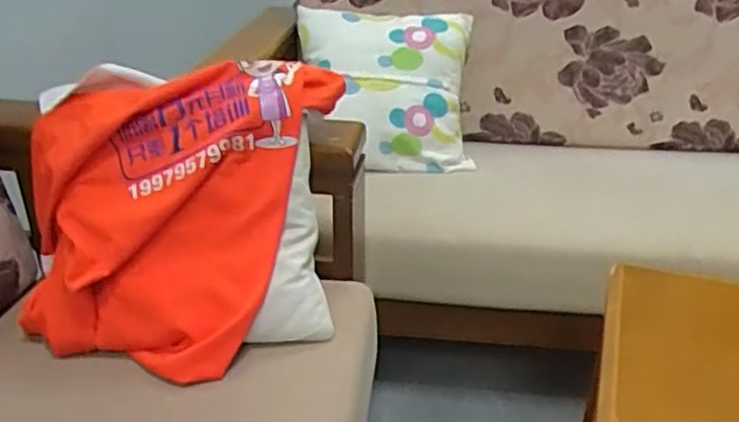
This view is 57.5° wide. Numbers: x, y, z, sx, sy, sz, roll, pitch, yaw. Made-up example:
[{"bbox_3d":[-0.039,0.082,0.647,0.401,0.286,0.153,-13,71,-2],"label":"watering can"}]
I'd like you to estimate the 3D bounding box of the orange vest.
[{"bbox_3d":[-0.254,-0.015,0.872,0.310,0.300,0.304,15,32,25],"label":"orange vest"}]

